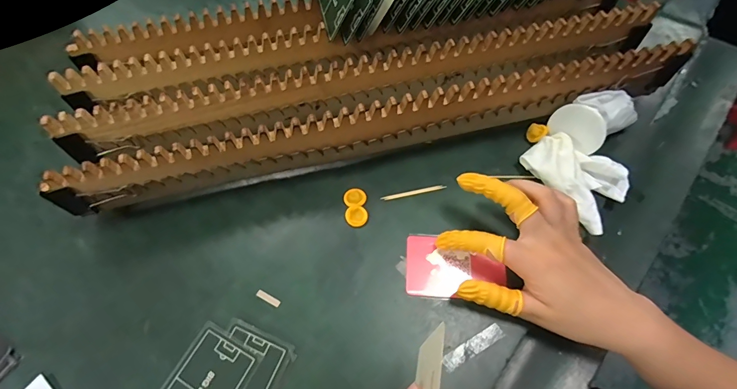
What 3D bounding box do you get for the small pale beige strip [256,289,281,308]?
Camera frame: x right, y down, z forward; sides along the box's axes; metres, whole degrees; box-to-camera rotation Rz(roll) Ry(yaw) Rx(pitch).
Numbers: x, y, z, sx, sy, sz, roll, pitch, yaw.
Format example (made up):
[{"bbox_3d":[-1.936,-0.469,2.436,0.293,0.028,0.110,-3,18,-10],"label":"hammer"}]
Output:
[{"bbox_3d":[-0.086,0.088,0.314,0.023,0.004,0.006,26,66,14],"label":"small pale beige strip"}]

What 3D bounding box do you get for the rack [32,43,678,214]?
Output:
[{"bbox_3d":[0.010,-0.071,0.350,0.545,0.080,0.071,-11,63,-4],"label":"rack"}]

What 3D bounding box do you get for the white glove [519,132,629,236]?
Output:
[{"bbox_3d":[0.201,-0.022,0.348,0.069,0.031,0.093,-36,67,-16],"label":"white glove"}]

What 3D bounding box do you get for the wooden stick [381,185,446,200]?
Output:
[{"bbox_3d":[0.044,-0.002,0.360,0.064,0.004,0.005,-10,62,-4],"label":"wooden stick"}]

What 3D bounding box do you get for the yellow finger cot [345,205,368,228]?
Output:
[{"bbox_3d":[-0.011,0.020,0.346,0.020,0.004,0.021,-1,62,1],"label":"yellow finger cot"}]

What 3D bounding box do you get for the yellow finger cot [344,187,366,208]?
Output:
[{"bbox_3d":[-0.013,0.002,0.355,0.021,0.004,0.020,-1,62,1],"label":"yellow finger cot"}]

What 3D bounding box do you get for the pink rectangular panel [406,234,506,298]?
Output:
[{"bbox_3d":[0.076,0.064,0.326,0.084,0.008,0.056,3,59,2],"label":"pink rectangular panel"}]

